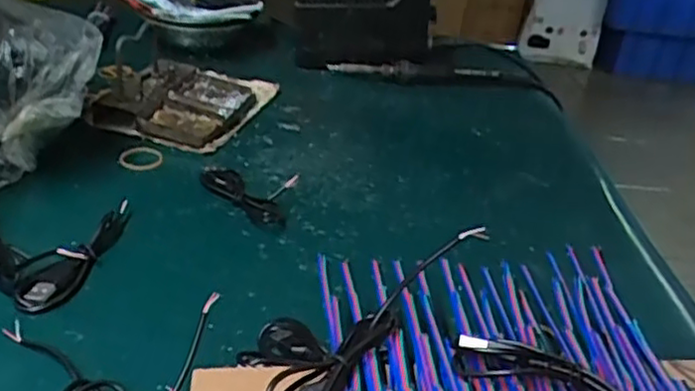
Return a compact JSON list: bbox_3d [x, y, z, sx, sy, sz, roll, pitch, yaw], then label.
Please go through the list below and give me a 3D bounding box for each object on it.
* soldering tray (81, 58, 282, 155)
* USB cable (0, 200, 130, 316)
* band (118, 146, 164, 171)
[{"bbox_3d":[-0.148,-0.092,0.593,0.126,0.032,0.147,12,30,10],"label":"soldering tray"},{"bbox_3d":[-0.180,0.032,0.396,0.093,0.018,0.094,-4,32,-18],"label":"USB cable"},{"bbox_3d":[-0.159,-0.029,0.514,0.032,0.004,0.036,-4,31,-17],"label":"band"}]

